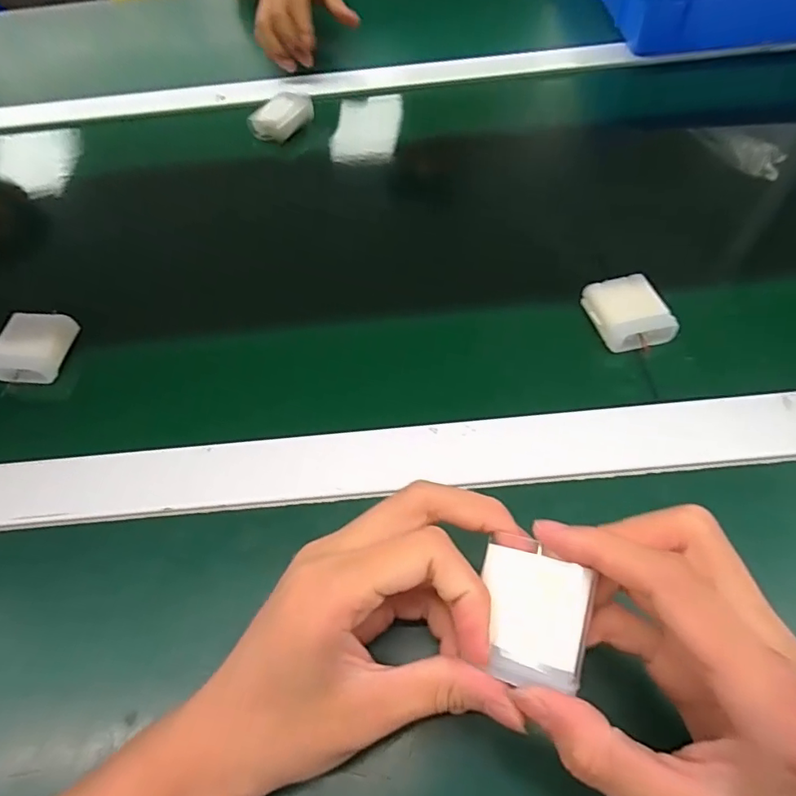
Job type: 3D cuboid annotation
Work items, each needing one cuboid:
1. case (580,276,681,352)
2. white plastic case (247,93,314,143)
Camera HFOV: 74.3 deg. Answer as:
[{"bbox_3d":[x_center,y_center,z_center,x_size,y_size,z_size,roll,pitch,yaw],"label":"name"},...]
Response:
[{"bbox_3d":[0.149,-0.056,0.341,0.043,0.014,0.050,-13,56,-4],"label":"case"},{"bbox_3d":[-0.110,-0.268,0.503,0.033,0.024,0.060,36,66,25],"label":"white plastic case"}]

